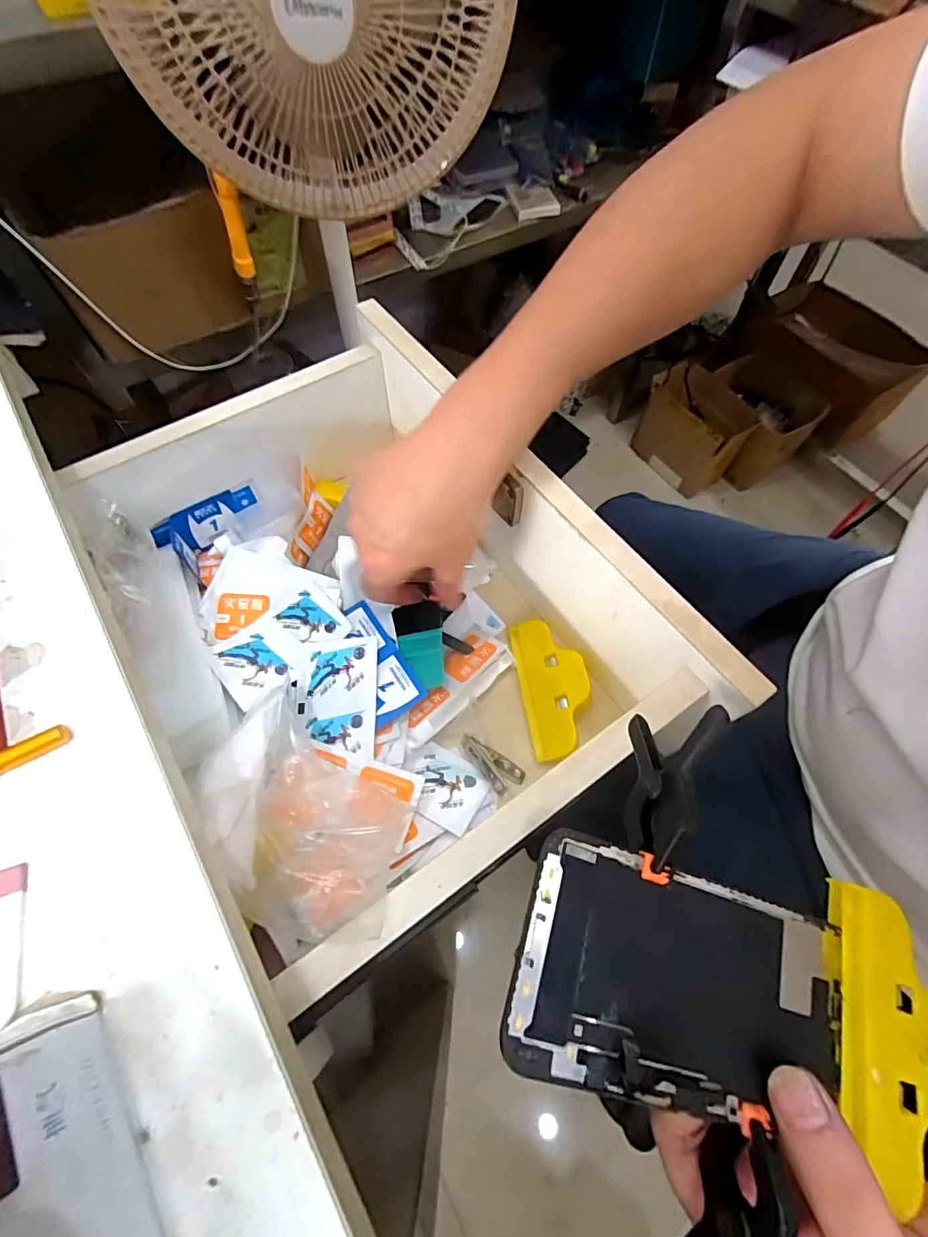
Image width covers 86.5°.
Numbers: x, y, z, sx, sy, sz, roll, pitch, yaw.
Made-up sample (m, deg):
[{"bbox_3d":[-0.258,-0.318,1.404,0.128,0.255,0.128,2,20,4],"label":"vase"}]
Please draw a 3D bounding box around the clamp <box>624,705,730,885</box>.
[{"bbox_3d":[0.075,0.067,0.190,0.015,0.046,0.060,25,74,-10],"label":"clamp"}]

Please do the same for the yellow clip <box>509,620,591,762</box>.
[{"bbox_3d":[0.062,0.046,0.346,0.041,0.027,0.096,-9,64,-4],"label":"yellow clip"}]

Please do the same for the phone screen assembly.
[{"bbox_3d":[0.079,0.126,0.170,0.134,0.004,0.066,24,68,-13],"label":"phone screen assembly"}]

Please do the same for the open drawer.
[{"bbox_3d":[-0.071,-0.005,0.324,0.273,0.120,0.345,-33,68,-15],"label":"open drawer"}]

